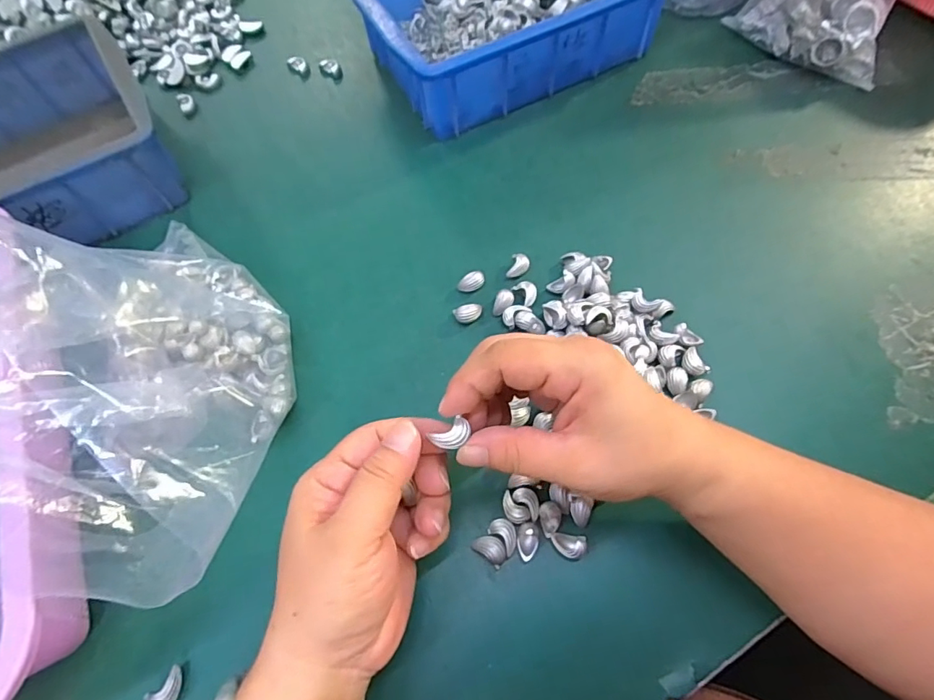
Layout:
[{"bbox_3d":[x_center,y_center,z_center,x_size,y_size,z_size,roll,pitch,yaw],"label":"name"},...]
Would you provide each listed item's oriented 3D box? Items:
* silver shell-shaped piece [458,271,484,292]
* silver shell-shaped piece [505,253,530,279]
[{"bbox_3d":[0.003,-0.049,0.354,0.020,0.007,0.011,-21,67,-7],"label":"silver shell-shaped piece"},{"bbox_3d":[0.038,-0.061,0.357,0.013,0.006,0.020,18,68,10],"label":"silver shell-shaped piece"}]

